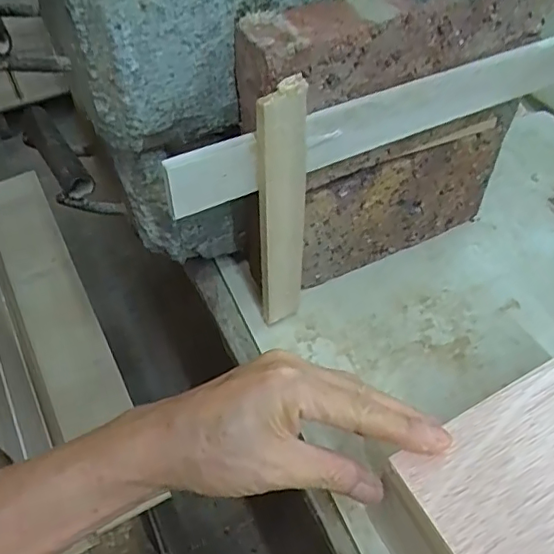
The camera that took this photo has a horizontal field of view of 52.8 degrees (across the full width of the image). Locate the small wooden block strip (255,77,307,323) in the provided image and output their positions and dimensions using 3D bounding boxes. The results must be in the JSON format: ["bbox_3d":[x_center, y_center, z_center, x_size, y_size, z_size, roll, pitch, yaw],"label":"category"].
[{"bbox_3d":[0.004,-0.029,0.353,0.029,0.204,0.012,-28,55,-20],"label":"small wooden block strip"}]

